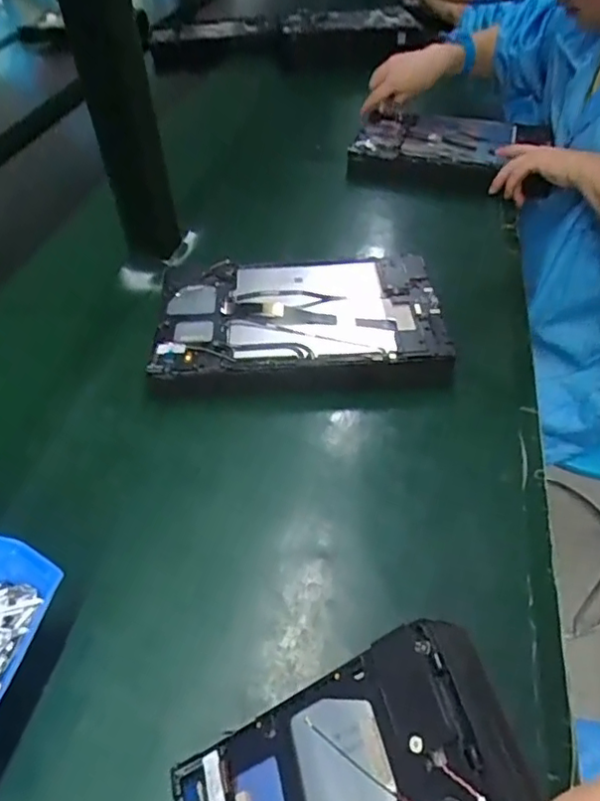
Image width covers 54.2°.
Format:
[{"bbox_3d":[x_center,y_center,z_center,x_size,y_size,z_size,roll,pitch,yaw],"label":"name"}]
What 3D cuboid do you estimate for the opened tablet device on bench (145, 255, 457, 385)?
[{"bbox_3d":[-0.002,-0.070,0.510,0.238,0.033,0.155,-1,46,-1],"label":"opened tablet device on bench"}]

